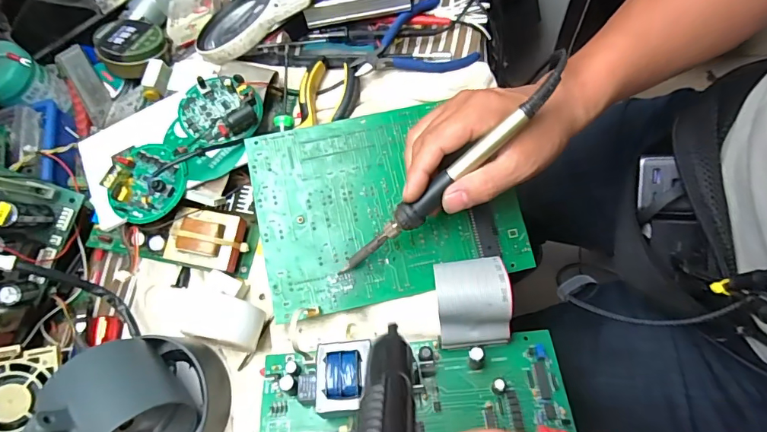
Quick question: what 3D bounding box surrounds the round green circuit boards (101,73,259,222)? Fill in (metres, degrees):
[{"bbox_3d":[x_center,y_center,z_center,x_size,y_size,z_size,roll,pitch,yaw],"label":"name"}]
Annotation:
[{"bbox_3d":[-0.174,-0.063,0.384,0.149,0.028,0.080,-40,70,-5],"label":"round green circuit boards"}]

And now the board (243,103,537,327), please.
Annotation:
[{"bbox_3d":[0.002,-0.012,0.372,0.214,0.029,0.156,-13,71,-2],"label":"board"}]

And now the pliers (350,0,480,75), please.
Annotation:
[{"bbox_3d":[0.027,-0.157,0.426,0.114,0.029,0.081,-36,70,-4],"label":"pliers"}]

